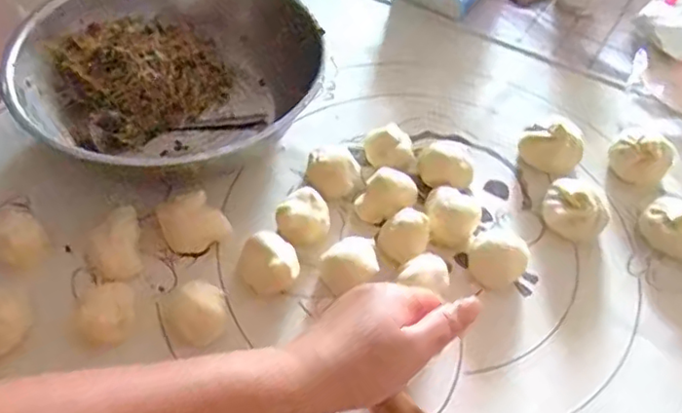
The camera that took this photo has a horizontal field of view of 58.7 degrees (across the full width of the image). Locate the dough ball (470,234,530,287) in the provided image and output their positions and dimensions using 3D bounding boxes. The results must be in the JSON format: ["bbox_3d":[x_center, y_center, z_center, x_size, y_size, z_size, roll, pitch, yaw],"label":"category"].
[{"bbox_3d":[0.128,0.043,0.483,0.046,0.026,0.034,-23,58,-20],"label":"dough ball"}]

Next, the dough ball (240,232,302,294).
[{"bbox_3d":[-0.055,0.041,0.468,0.043,0.032,0.039,-8,54,-10],"label":"dough ball"}]

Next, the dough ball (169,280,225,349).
[{"bbox_3d":[-0.103,0.078,0.440,0.039,0.030,0.037,2,53,-3],"label":"dough ball"}]

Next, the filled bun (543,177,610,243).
[{"bbox_3d":[0.197,0.004,0.512,0.052,0.034,0.050,2,53,-3],"label":"filled bun"}]

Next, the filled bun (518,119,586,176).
[{"bbox_3d":[0.196,-0.058,0.557,0.053,0.034,0.051,2,53,-3],"label":"filled bun"}]

